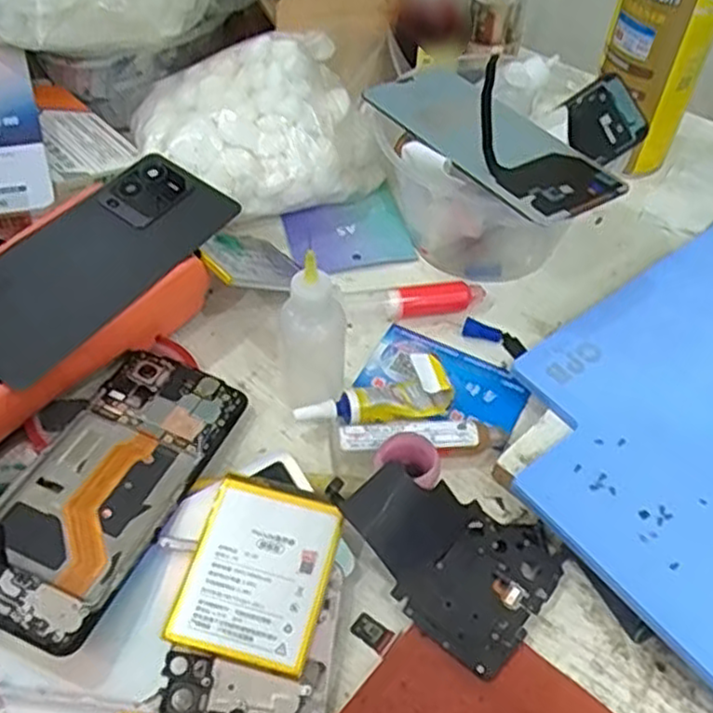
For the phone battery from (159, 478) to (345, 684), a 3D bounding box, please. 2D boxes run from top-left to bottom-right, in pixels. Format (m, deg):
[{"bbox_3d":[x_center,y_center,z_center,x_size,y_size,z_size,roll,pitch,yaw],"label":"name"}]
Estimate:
[{"bbox_3d":[-0.043,0.095,0.335,0.060,0.009,0.078,13,55,9],"label":"phone battery"}]

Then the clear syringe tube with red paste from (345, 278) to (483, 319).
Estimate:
[{"bbox_3d":[0.037,-0.033,0.449,0.080,0.015,0.015,-8,55,-5],"label":"clear syringe tube with red paste"}]

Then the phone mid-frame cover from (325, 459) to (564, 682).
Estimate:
[{"bbox_3d":[0.045,0.086,0.347,0.094,0.021,0.073,41,57,13],"label":"phone mid-frame cover"}]

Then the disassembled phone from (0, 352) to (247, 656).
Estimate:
[{"bbox_3d":[-0.117,0.059,0.357,0.070,0.011,0.153,21,48,11],"label":"disassembled phone"}]

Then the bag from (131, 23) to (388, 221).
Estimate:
[{"bbox_3d":[-0.064,-0.150,0.489,0.149,0.073,0.109,-19,54,-14],"label":"bag"}]

